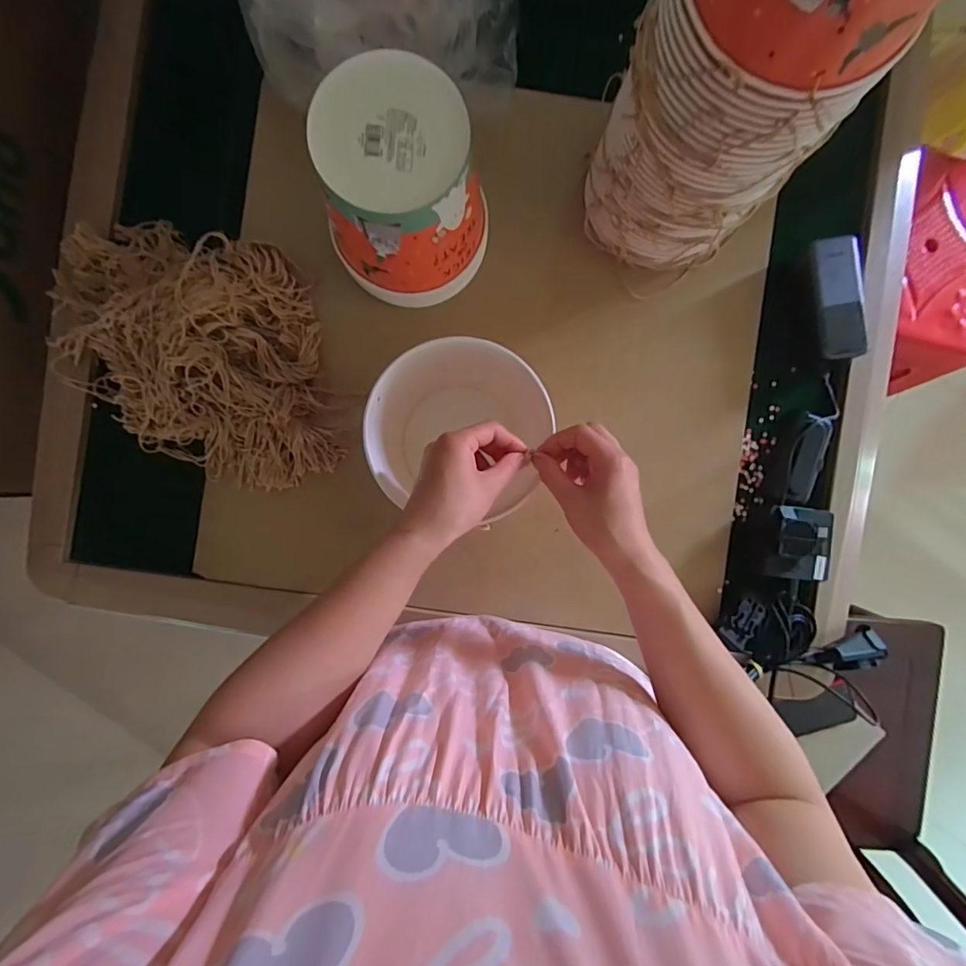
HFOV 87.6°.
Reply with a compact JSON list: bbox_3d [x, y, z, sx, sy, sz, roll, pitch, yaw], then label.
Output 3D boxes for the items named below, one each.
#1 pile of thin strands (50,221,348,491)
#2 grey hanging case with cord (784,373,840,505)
[{"bbox_3d":[-0.303,-0.137,0.512,0.335,0.090,0.240,16,89,-2],"label":"pile of thin strands"},{"bbox_3d":[0.371,-0.046,0.561,0.045,0.028,0.144,18,89,-2],"label":"grey hanging case with cord"}]

